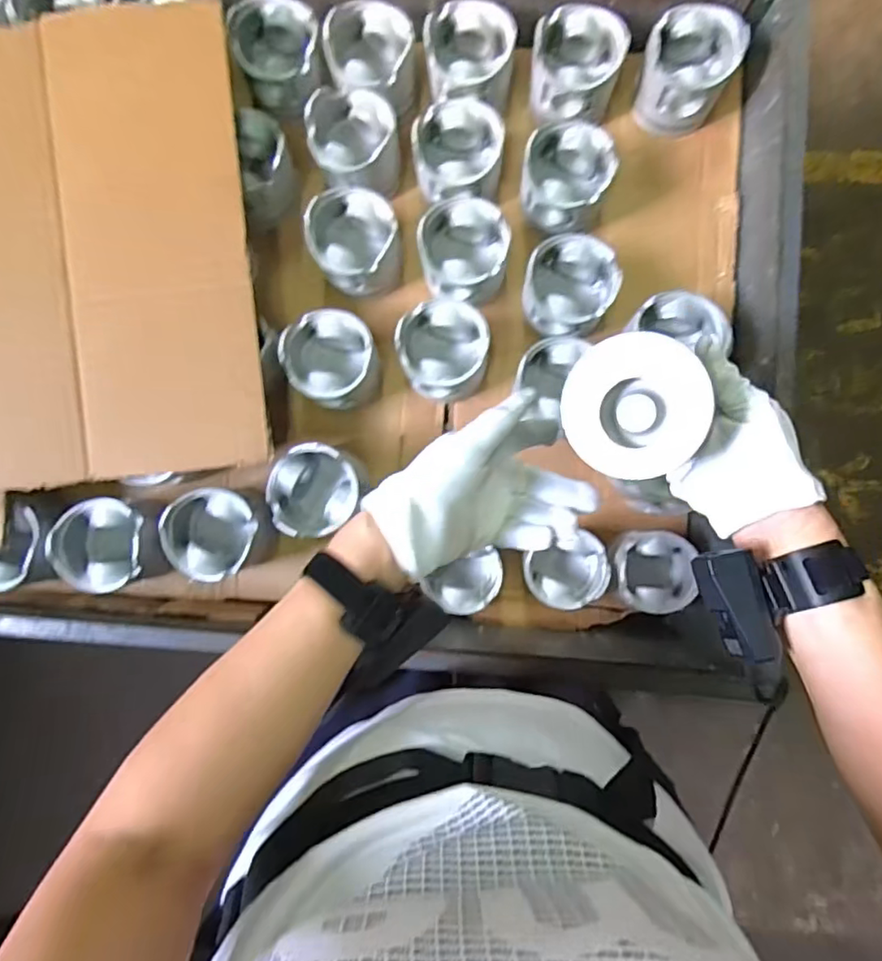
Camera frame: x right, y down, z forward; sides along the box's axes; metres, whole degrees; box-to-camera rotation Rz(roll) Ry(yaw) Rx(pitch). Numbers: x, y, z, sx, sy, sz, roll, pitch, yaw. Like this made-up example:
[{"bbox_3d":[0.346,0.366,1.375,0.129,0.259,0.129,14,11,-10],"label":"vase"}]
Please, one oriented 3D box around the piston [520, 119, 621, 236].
[{"bbox_3d":[0.135,-0.326,0.649,0.092,0.067,0.092,0,87,2],"label":"piston"}]

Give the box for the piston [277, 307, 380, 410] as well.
[{"bbox_3d":[-0.116,-0.129,0.650,0.090,0.078,0.094,0,87,2],"label":"piston"}]

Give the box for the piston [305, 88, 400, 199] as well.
[{"bbox_3d":[-0.094,-0.370,0.662,0.092,0.071,0.094,-11,87,1],"label":"piston"}]

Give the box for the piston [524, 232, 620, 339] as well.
[{"bbox_3d":[0.136,-0.203,0.646,0.093,0.074,0.093,0,87,2],"label":"piston"}]

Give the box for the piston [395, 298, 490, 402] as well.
[{"bbox_3d":[0.004,-0.141,0.650,0.093,0.085,0.092,0,87,2],"label":"piston"}]

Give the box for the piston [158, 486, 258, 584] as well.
[{"bbox_3d":[-0.238,0.057,0.643,0.093,0.063,0.095,-15,87,1],"label":"piston"}]

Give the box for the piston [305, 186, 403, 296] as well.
[{"bbox_3d":[-0.092,-0.261,0.652,0.091,0.075,0.096,0,87,2],"label":"piston"}]

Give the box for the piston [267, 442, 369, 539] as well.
[{"bbox_3d":[-0.130,0.010,0.642,0.099,0.074,0.091,0,87,2],"label":"piston"}]

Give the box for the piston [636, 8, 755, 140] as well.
[{"bbox_3d":[0.262,-0.443,0.650,0.090,0.084,0.092,0,87,2],"label":"piston"}]

